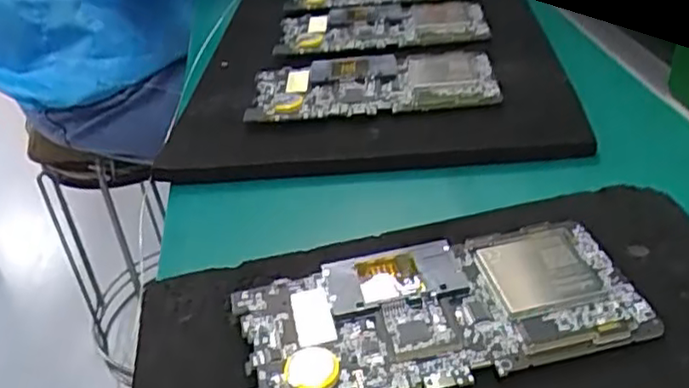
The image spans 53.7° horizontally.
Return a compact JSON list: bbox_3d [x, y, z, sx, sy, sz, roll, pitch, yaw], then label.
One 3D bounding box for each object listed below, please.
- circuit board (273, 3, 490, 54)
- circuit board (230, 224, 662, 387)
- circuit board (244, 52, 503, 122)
[{"bbox_3d":[0.024,-0.122,0.496,0.153,0.012,0.075,1,35,9],"label":"circuit board"},{"bbox_3d":[0.034,0.044,0.265,0.149,0.007,0.070,-10,35,-8],"label":"circuit board"},{"bbox_3d":[0.016,-0.068,0.427,0.151,0.015,0.066,-2,35,5],"label":"circuit board"}]

